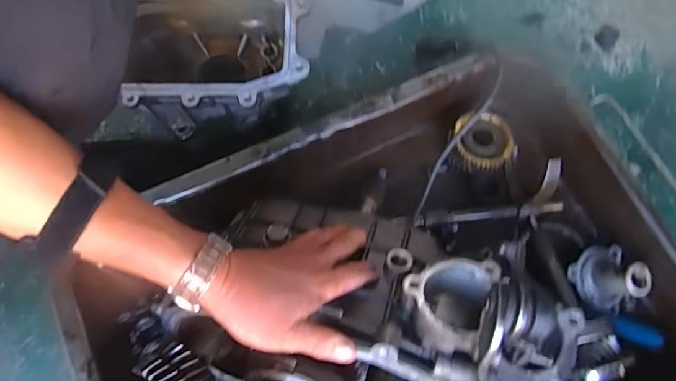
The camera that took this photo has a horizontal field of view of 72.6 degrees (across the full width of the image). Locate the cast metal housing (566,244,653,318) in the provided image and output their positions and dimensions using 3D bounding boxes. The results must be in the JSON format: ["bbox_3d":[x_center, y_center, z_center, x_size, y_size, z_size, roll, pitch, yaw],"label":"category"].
[{"bbox_3d":[0.320,0.104,0.542,0.080,0.059,0.078,1,72,-2],"label":"cast metal housing"}]

